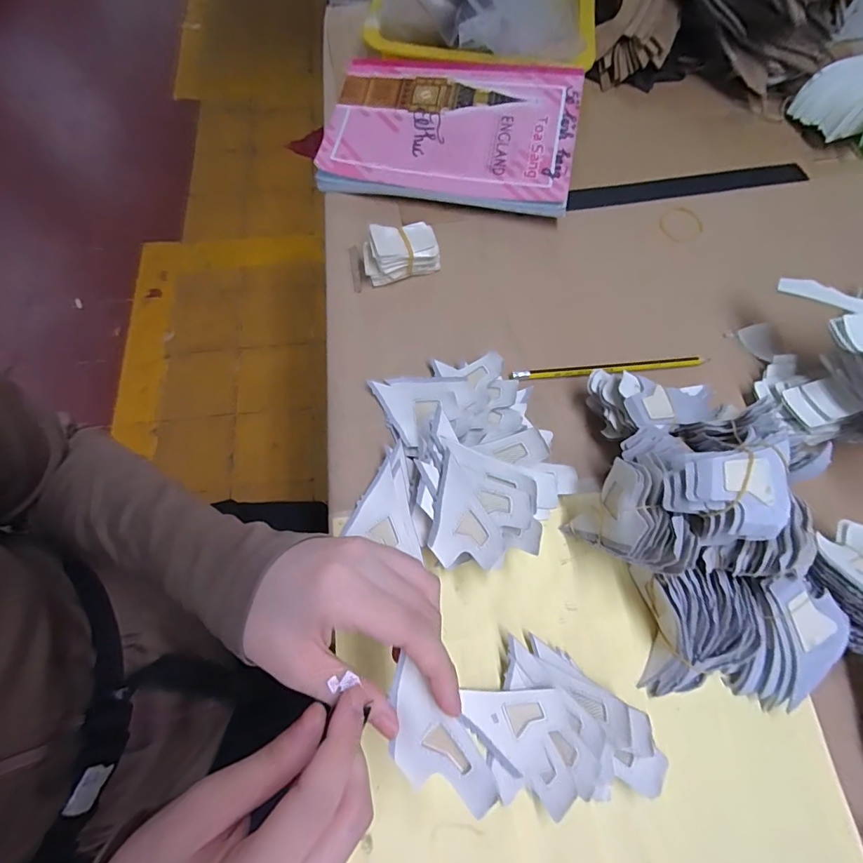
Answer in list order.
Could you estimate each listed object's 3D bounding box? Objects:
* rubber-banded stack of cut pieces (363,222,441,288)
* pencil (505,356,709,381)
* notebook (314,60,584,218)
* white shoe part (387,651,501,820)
[{"bbox_3d":[-0.030,-0.168,0.432,0.069,0.040,0.038,-19,69,-8],"label":"rubber-banded stack of cut pieces"},{"bbox_3d":[0.156,-0.057,0.405,0.175,0.009,0.010,-6,68,-2],"label":"pencil"},{"bbox_3d":[0.020,-0.312,0.477,0.248,0.019,0.165,9,79,6],"label":"notebook"},{"bbox_3d":[-0.001,0.146,0.215,0.068,0.004,0.042,43,106,13],"label":"white shoe part"}]

